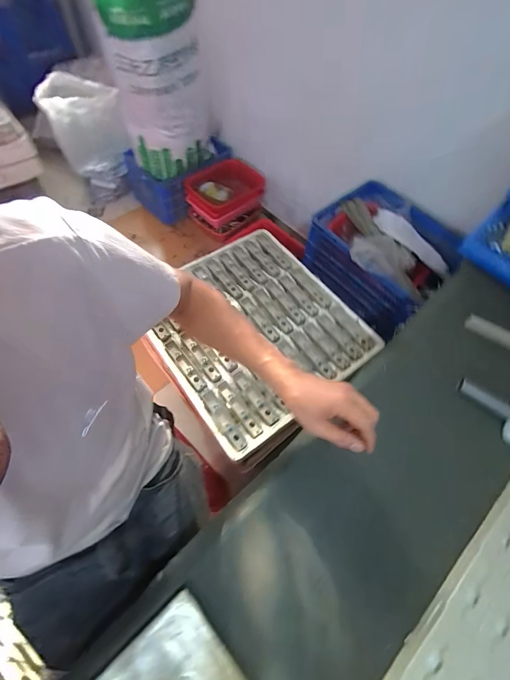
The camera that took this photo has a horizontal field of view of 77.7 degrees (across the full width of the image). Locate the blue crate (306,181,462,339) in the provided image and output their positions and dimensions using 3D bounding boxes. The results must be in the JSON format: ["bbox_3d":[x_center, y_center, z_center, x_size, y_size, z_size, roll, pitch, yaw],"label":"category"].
[{"bbox_3d":[0.450,-0.336,1.168,0.429,0.278,0.388,42,67,18],"label":"blue crate"}]

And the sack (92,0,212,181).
[{"bbox_3d":[-0.380,-1.057,1.250,0.355,0.727,0.371,-9,62,-8],"label":"sack"}]

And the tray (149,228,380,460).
[{"bbox_3d":[-0.001,-0.047,0.864,0.507,0.041,0.525,-34,67,-19],"label":"tray"}]

